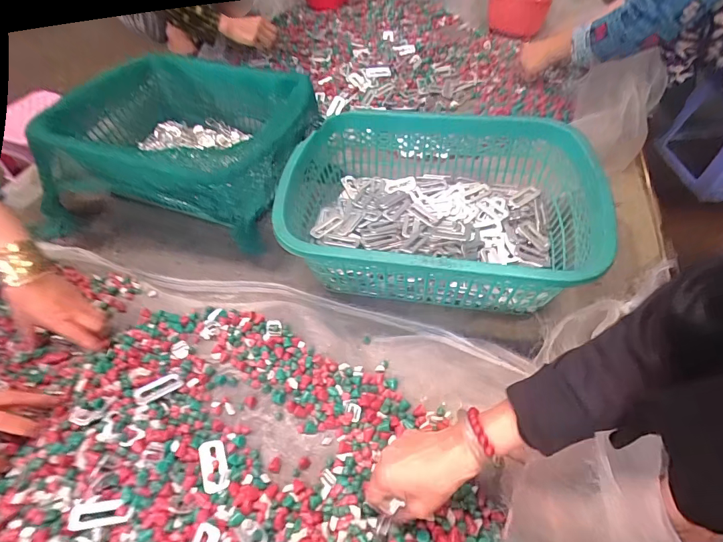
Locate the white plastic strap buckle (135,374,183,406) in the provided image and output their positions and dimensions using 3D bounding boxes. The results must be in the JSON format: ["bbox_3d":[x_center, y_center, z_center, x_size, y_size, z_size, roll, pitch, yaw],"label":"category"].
[{"bbox_3d":[-0.274,0.158,0.530,0.027,0.006,0.058,44,40,19],"label":"white plastic strap buckle"}]

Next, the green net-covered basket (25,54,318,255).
[{"bbox_3d":[-0.353,-0.235,0.729,0.471,0.226,0.295,12,51,9],"label":"green net-covered basket"}]

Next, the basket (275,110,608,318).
[{"bbox_3d":[0.122,-0.109,0.661,0.448,0.195,0.393,8,51,6],"label":"basket"}]

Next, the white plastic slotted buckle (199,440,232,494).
[{"bbox_3d":[-0.180,0.236,0.479,0.031,0.009,0.059,-18,53,-15],"label":"white plastic slotted buckle"}]

